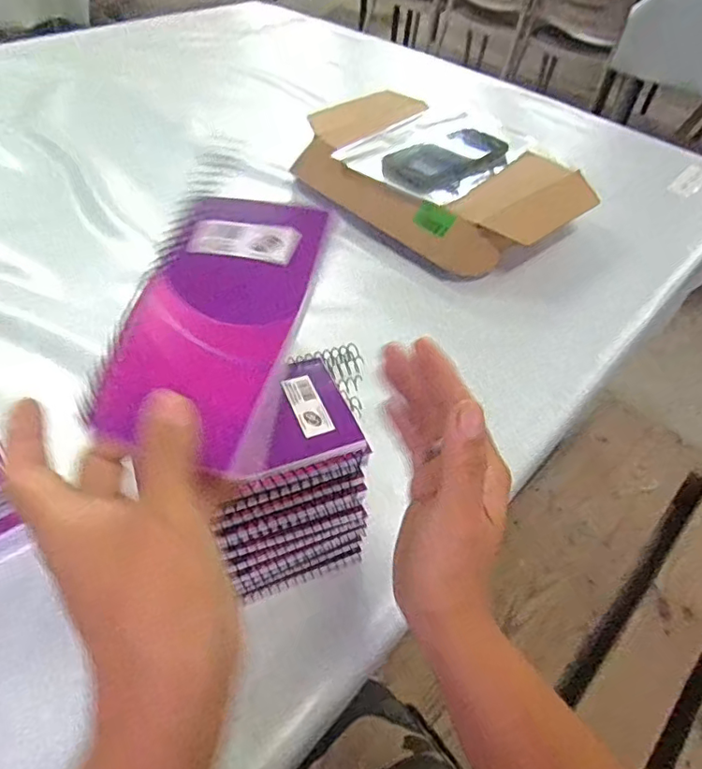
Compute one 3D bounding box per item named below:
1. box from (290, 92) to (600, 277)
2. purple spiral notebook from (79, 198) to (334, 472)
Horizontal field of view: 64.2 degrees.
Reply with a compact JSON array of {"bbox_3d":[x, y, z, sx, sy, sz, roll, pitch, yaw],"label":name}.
[{"bbox_3d":[0.115,-0.297,0.759,0.271,0.081,0.375,-33,58,-31],"label":"box"},{"bbox_3d":[-0.062,-0.032,0.251,0.082,0.008,0.127,12,69,16],"label":"purple spiral notebook"}]

